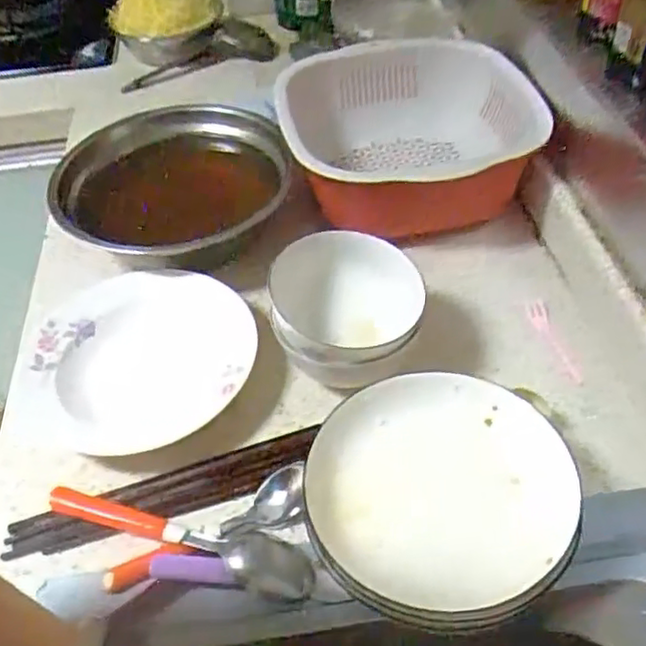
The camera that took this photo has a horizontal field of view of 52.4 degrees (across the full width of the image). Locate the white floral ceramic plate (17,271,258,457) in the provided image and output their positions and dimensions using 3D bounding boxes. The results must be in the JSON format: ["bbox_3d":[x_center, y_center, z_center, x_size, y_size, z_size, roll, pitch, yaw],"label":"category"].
[{"bbox_3d":[-0.152,0.030,0.569,0.184,0.036,0.171,-2,48,2],"label":"white floral ceramic plate"}]

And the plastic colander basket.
[{"bbox_3d":[0.109,-0.199,0.713,0.268,0.114,0.263,-8,48,-3],"label":"plastic colander basket"}]

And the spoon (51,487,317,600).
[{"bbox_3d":[-0.101,0.150,0.473,0.200,0.017,0.037,14,51,16],"label":"spoon"}]

